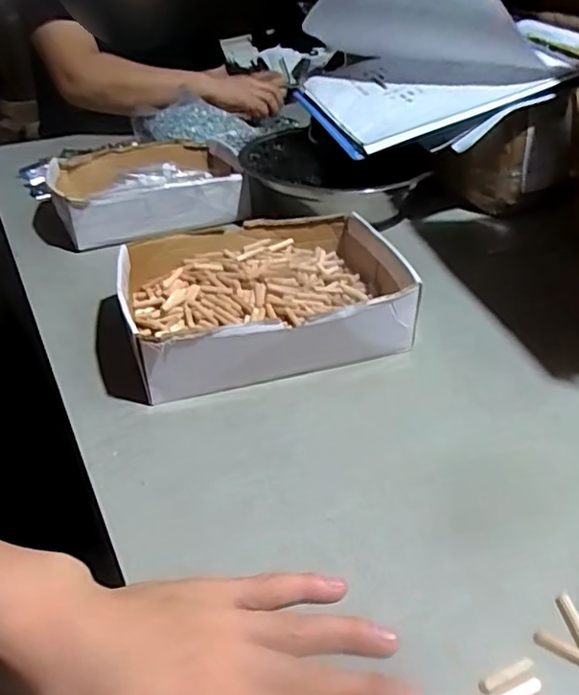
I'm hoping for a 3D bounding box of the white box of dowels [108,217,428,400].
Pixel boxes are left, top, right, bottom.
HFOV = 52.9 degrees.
[{"bbox_3d":[-0.022,-0.051,0.549,0.251,0.066,0.199,-11,38,-14],"label":"white box of dowels"}]

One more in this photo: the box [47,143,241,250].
[{"bbox_3d":[-0.191,-0.218,0.785,0.240,0.053,0.194,-13,38,-16],"label":"box"}]

